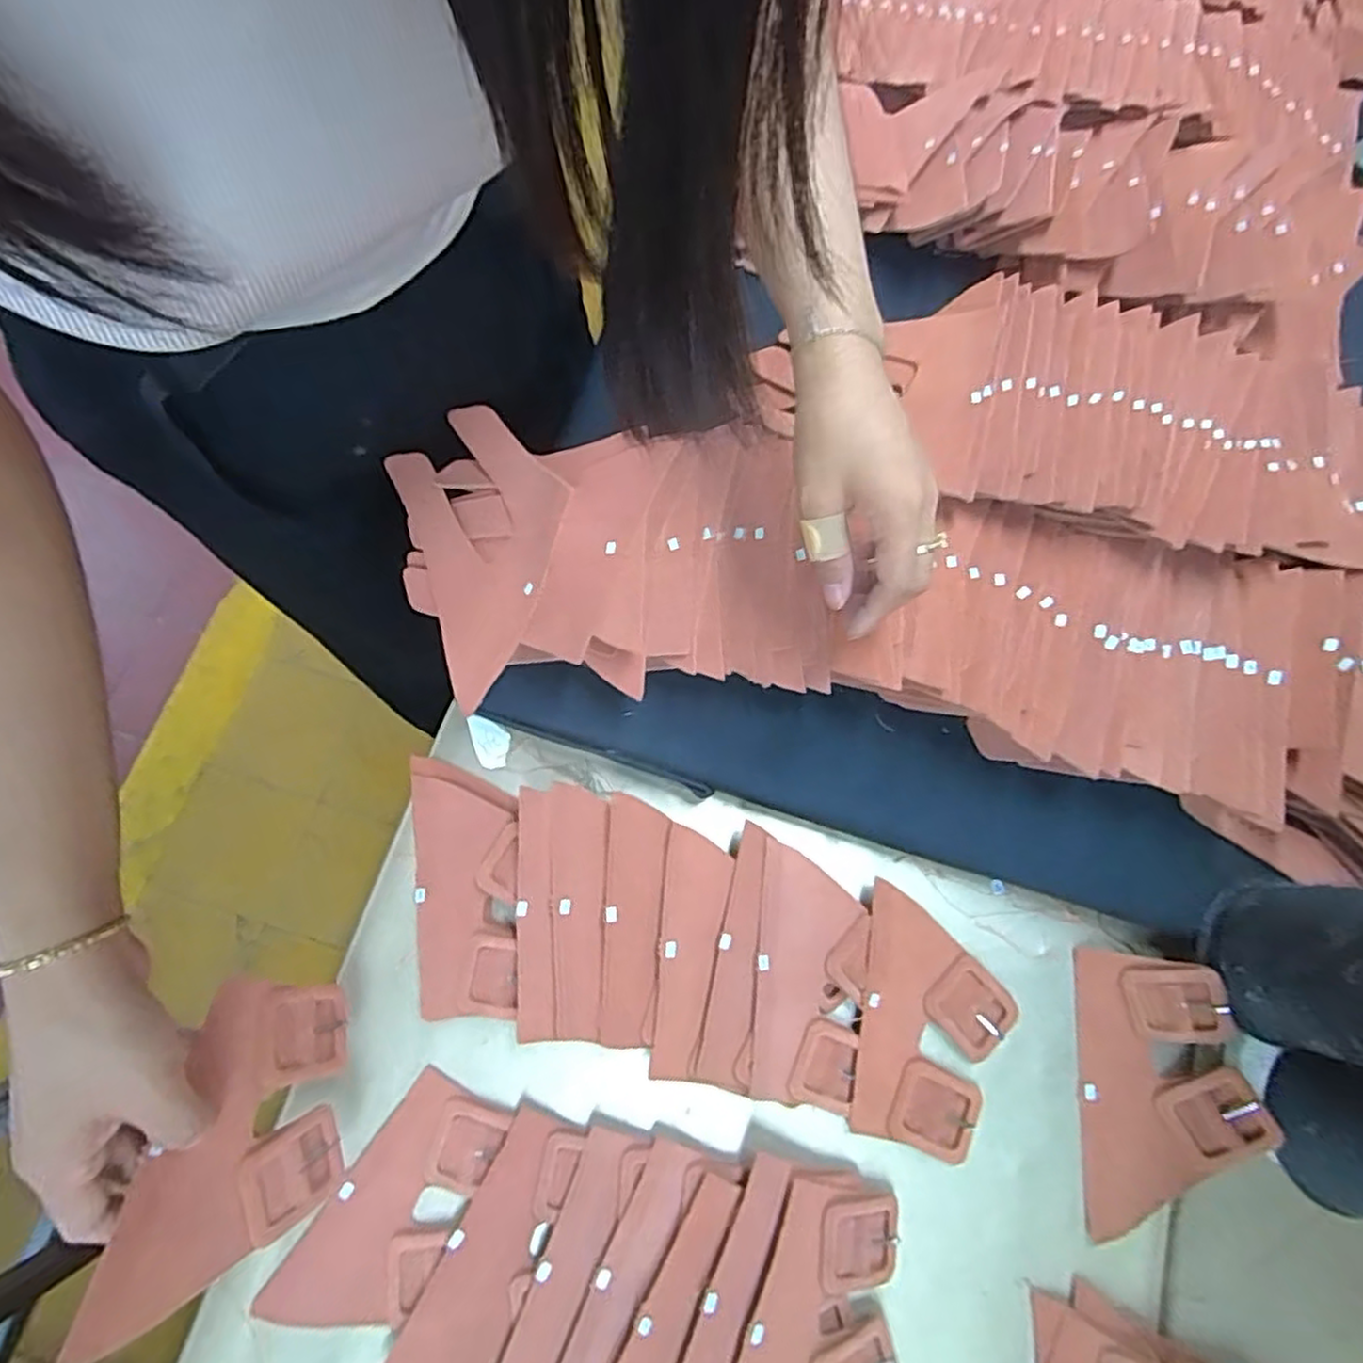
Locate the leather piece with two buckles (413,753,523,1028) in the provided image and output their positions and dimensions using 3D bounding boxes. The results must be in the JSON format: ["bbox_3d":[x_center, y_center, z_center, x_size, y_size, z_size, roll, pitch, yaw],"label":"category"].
[{"bbox_3d":[-0.136,0.127,0.461,0.069,0.017,0.156,-9,75,-4],"label":"leather piece with two buckles"}]

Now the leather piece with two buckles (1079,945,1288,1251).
[{"bbox_3d":[0.296,0.250,0.442,0.098,0.014,0.154,1,80,16],"label":"leather piece with two buckles"}]

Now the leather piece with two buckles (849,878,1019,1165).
[{"bbox_3d":[0.158,0.211,0.452,0.095,0.021,0.146,10,74,1],"label":"leather piece with two buckles"}]

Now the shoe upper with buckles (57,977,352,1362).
[{"bbox_3d":[-0.212,0.225,0.358,0.012,0.102,0.142,-18,58,33],"label":"shoe upper with buckles"}]

